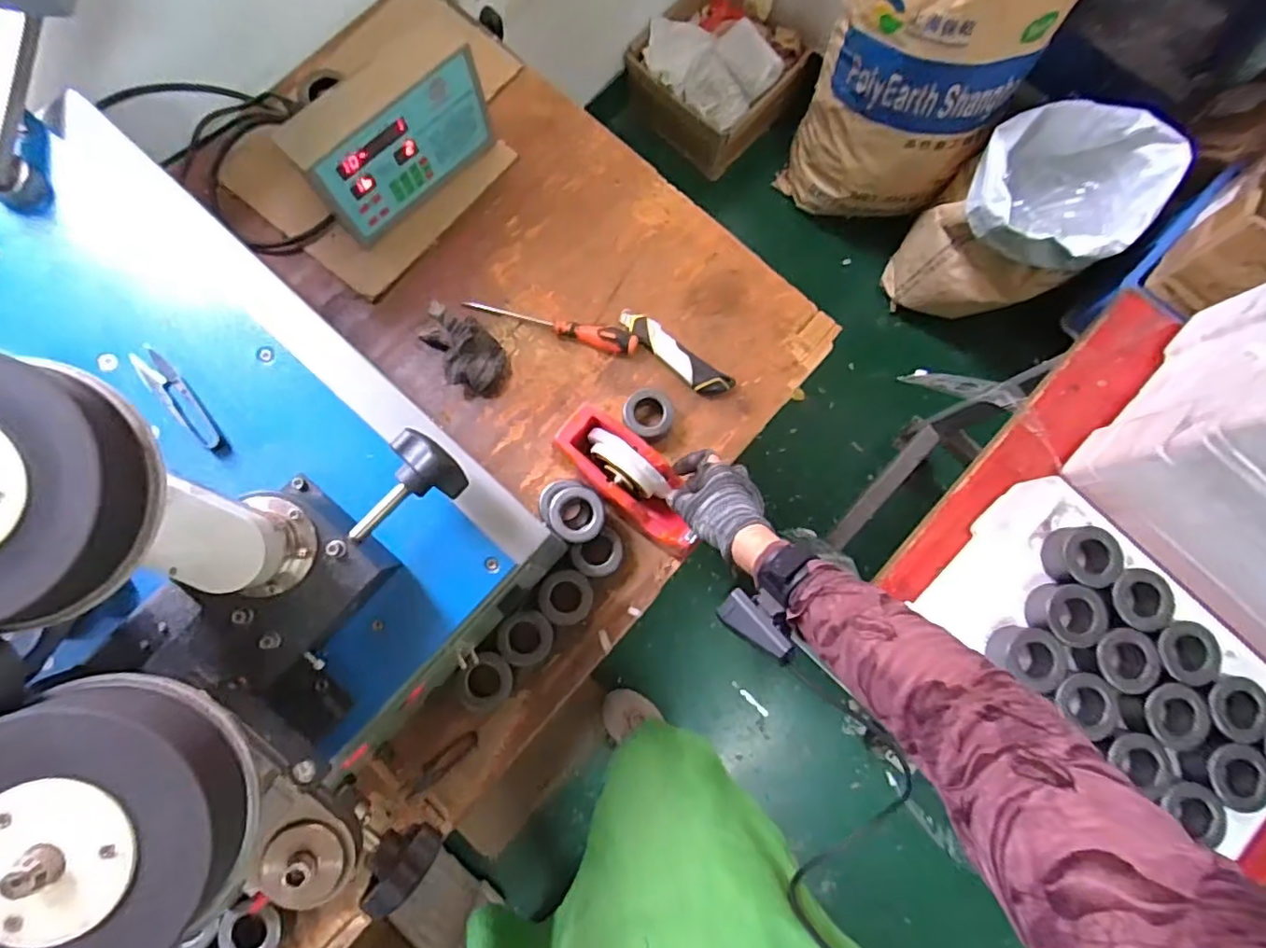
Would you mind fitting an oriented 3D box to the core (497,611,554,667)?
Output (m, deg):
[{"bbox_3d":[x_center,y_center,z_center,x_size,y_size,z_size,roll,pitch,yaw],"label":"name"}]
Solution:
[{"bbox_3d":[-0.120,0.186,0.675,0.059,0.020,0.059,-7,81,-4],"label":"core"}]

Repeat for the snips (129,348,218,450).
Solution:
[{"bbox_3d":[-0.374,-0.063,0.493,0.021,0.012,0.098,-40,84,-8],"label":"snips"}]

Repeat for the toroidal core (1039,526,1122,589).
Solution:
[{"bbox_3d":[0.468,0.086,0.622,0.066,0.028,0.059,1,80,-2],"label":"toroidal core"}]

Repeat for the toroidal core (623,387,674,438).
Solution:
[{"bbox_3d":[0.018,-0.070,0.716,0.059,0.033,0.058,0,80,-2],"label":"toroidal core"}]

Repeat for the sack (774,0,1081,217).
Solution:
[{"bbox_3d":[0.584,-0.862,1.205,0.409,0.600,0.408,33,81,3],"label":"sack"}]

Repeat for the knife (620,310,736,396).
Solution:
[{"bbox_3d":[0.051,-0.152,0.756,0.164,0.017,0.039,38,81,4],"label":"knife"}]

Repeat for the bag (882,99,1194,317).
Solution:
[{"bbox_3d":[0.823,-0.538,1.278,0.322,0.372,0.342,32,81,3],"label":"bag"}]

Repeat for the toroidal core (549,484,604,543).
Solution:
[{"bbox_3d":[-0.063,0.045,0.668,0.061,0.031,0.059,-26,83,-6],"label":"toroidal core"}]

